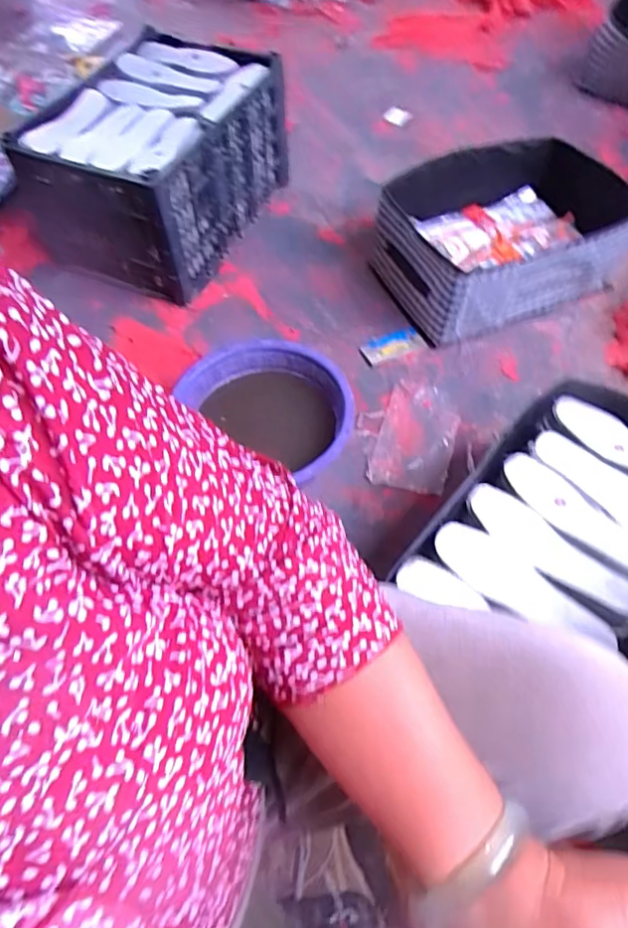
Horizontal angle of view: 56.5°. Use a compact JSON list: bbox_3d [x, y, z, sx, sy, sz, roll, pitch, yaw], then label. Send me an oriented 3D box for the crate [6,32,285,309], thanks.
[{"bbox_3d":[-0.331,-0.671,1.302,0.407,0.285,0.513,20,61,14],"label":"crate"}]

